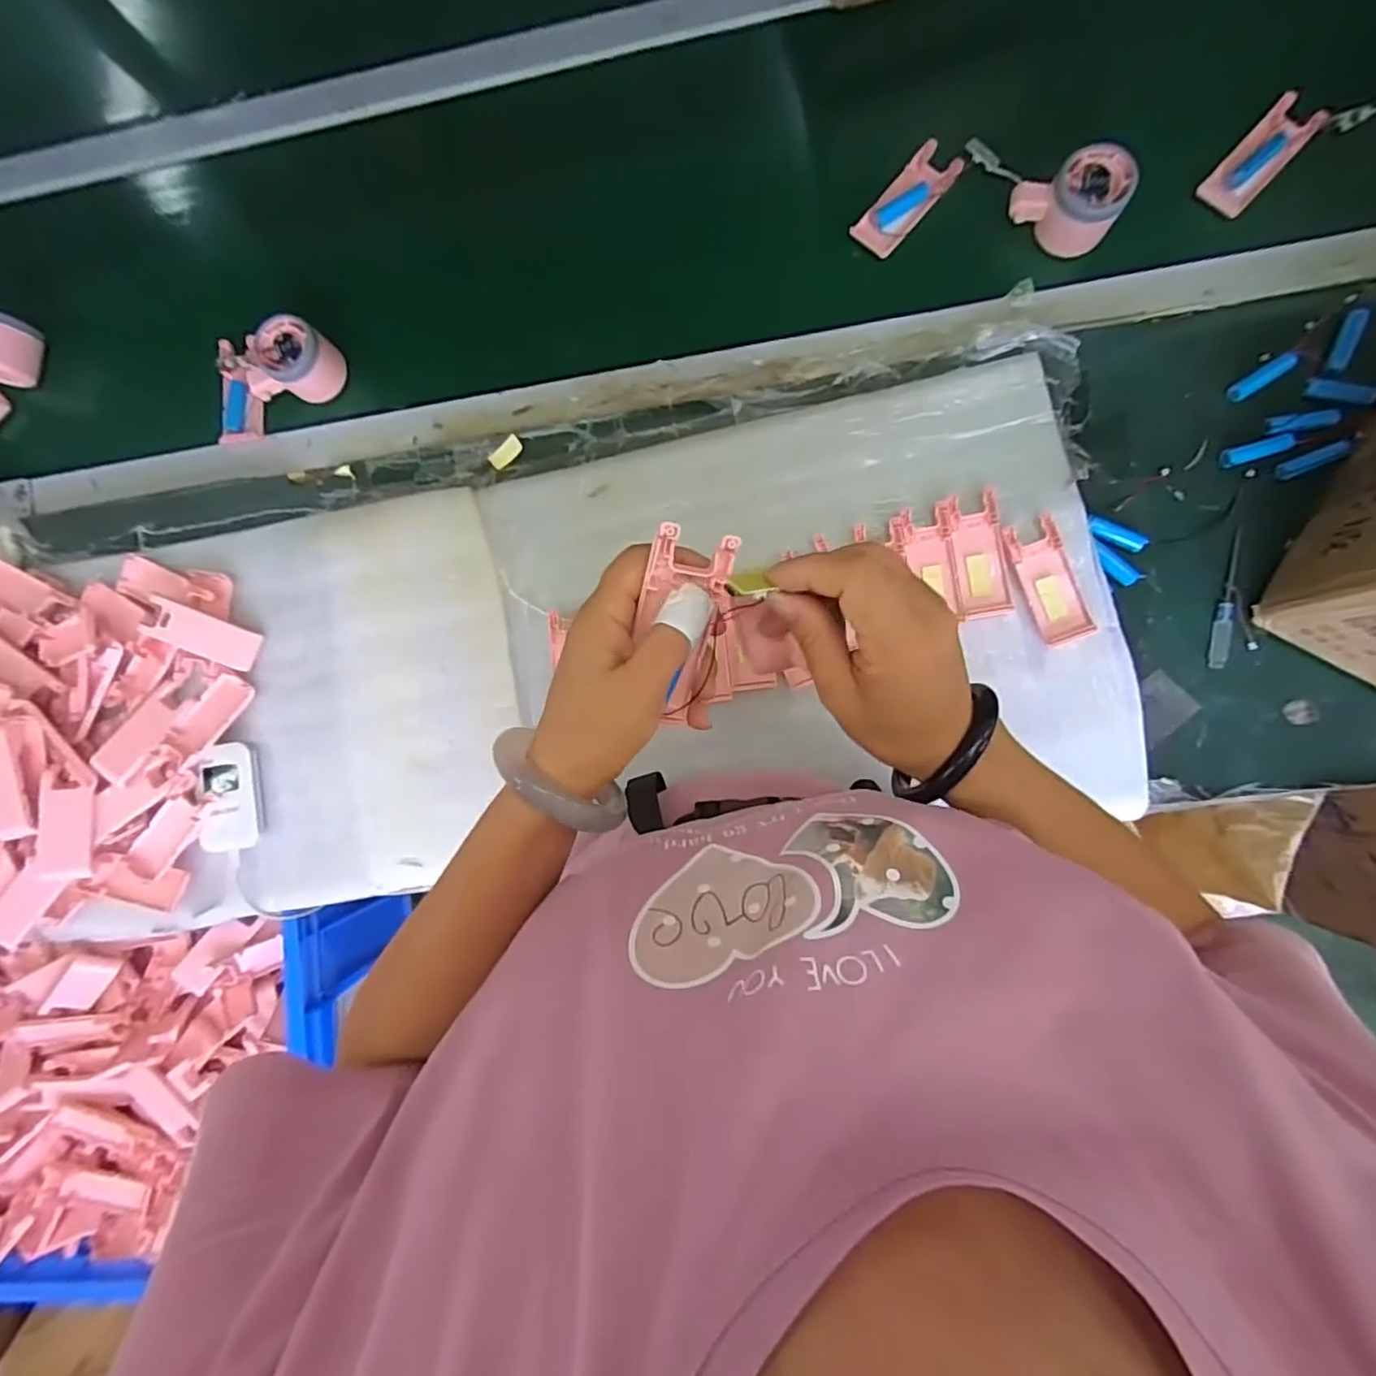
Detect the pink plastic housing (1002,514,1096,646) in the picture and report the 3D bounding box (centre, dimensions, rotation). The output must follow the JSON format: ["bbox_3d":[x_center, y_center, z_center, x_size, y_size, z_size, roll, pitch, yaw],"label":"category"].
[{"bbox_3d":[0.293,-0.087,0.523,0.040,0.016,0.100,-23,85,4],"label":"pink plastic housing"}]

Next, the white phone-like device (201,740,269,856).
[{"bbox_3d":[-0.420,0.101,0.591,0.052,0.019,0.096,-3,87,6],"label":"white phone-like device"}]

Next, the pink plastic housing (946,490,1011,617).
[{"bbox_3d":[0.243,-0.110,0.535,0.039,0.006,0.101,-9,97,19],"label":"pink plastic housing"}]

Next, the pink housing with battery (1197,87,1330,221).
[{"bbox_3d":[0.469,-0.436,0.526,0.041,0.018,0.102,43,92,6],"label":"pink housing with battery"}]

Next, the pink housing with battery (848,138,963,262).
[{"bbox_3d":[0.189,-0.426,0.561,0.042,0.019,0.106,44,92,6],"label":"pink housing with battery"}]

